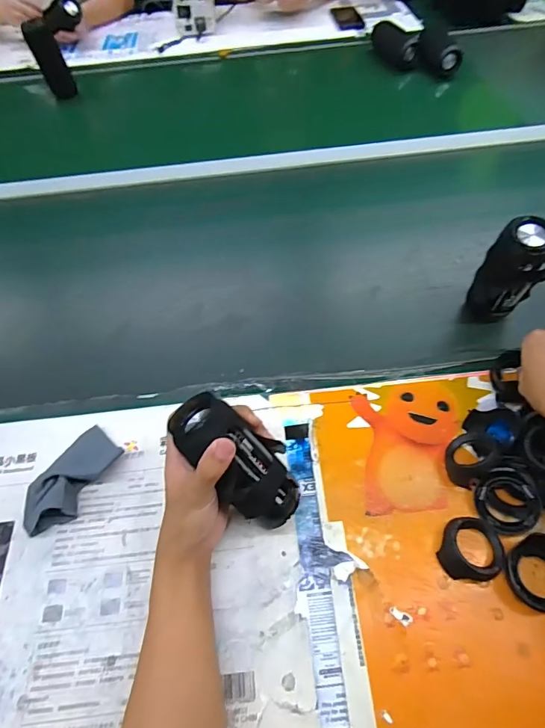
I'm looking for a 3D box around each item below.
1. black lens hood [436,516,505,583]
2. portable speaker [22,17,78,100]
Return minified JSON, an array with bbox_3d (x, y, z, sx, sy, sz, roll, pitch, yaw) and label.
[{"bbox_3d":[0.202,0.187,0.430,0.061,0.020,0.058,-2,57,3],"label":"black lens hood"},{"bbox_3d":[-0.553,-0.762,1.047,0.070,0.139,0.049,-24,58,-12],"label":"portable speaker"}]

